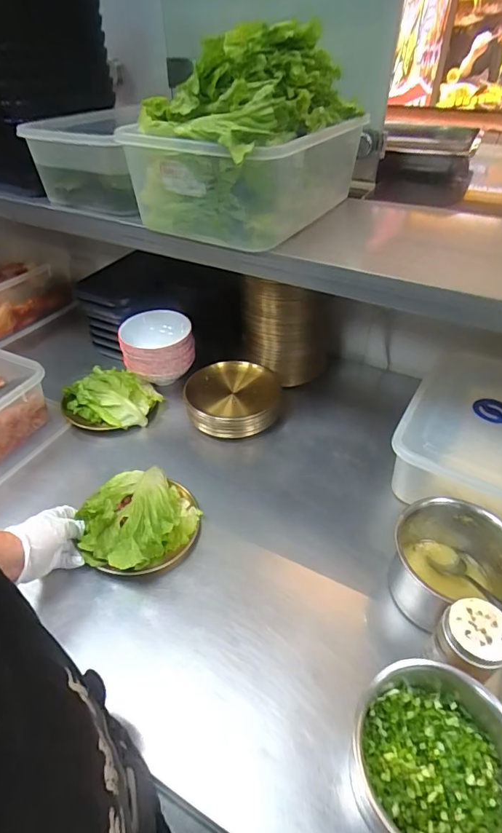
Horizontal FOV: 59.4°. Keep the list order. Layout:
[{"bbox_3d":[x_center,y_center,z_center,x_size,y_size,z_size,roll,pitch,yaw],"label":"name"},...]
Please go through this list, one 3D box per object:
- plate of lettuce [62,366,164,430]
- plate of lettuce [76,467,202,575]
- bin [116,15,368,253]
[{"bbox_3d":[-0.254,-0.035,0.807,0.167,0.045,0.150,14,43,15],"label":"plate of lettuce"},{"bbox_3d":[-0.153,0.132,0.598,0.153,0.049,0.161,0,42,0],"label":"plate of lettuce"},{"bbox_3d":[0.001,-0.366,0.580,0.220,0.198,0.291,25,47,25],"label":"bin"}]

